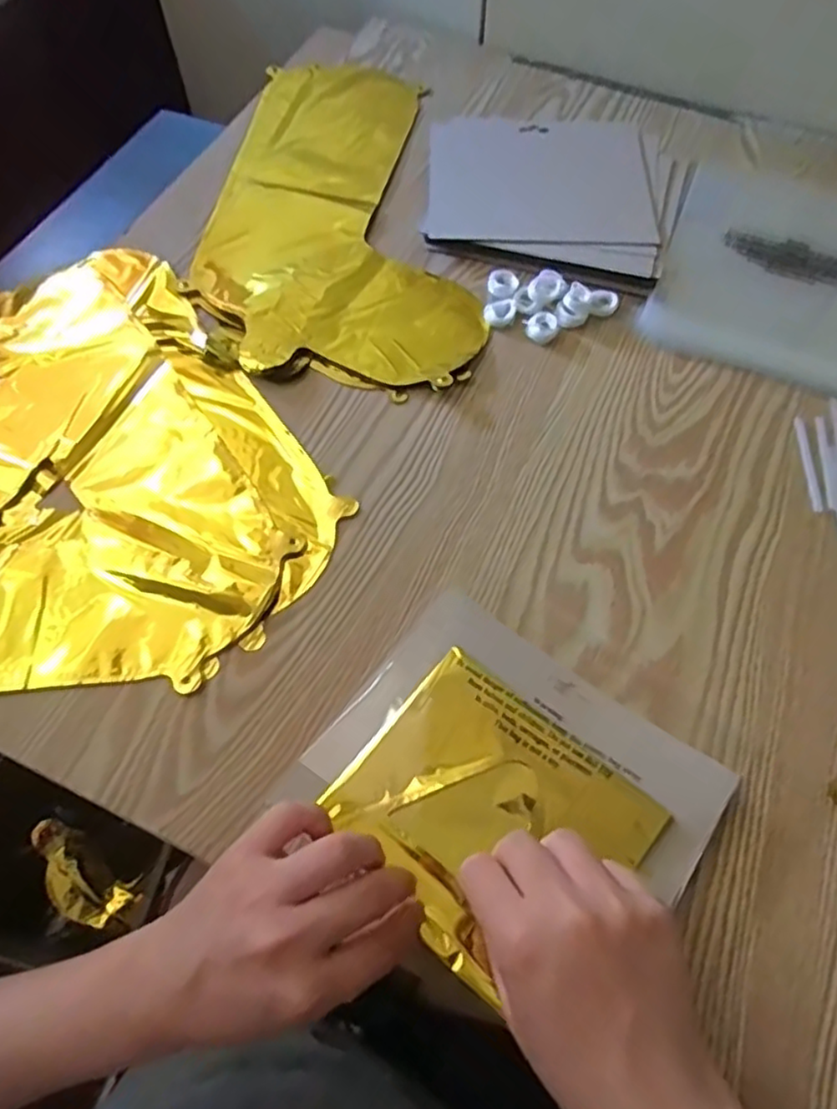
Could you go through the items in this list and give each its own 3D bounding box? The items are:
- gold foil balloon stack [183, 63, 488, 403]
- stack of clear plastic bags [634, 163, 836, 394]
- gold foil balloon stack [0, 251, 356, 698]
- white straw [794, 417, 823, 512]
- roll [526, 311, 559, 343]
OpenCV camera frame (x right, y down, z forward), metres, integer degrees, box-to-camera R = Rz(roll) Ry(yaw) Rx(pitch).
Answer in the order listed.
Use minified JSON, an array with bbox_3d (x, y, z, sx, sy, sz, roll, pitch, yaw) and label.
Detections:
[{"bbox_3d":[-0.083,-0.305,0.587,0.217,0.015,0.422,-8,61,-4],"label":"gold foil balloon stack"},{"bbox_3d":[0.315,-0.242,0.554,0.205,0.011,0.253,20,63,11],"label":"stack of clear plastic bags"},{"bbox_3d":[-0.256,-0.054,0.452,0.309,0.013,0.368,-32,66,-16],"label":"gold foil balloon stack"},{"bbox_3d":[0.271,-0.065,0.463,0.007,0.004,0.080,6,61,3],"label":"white straw"},{"bbox_3d":[0.097,-0.177,0.516,0.022,0.007,0.025,27,65,14],"label":"roll"}]

